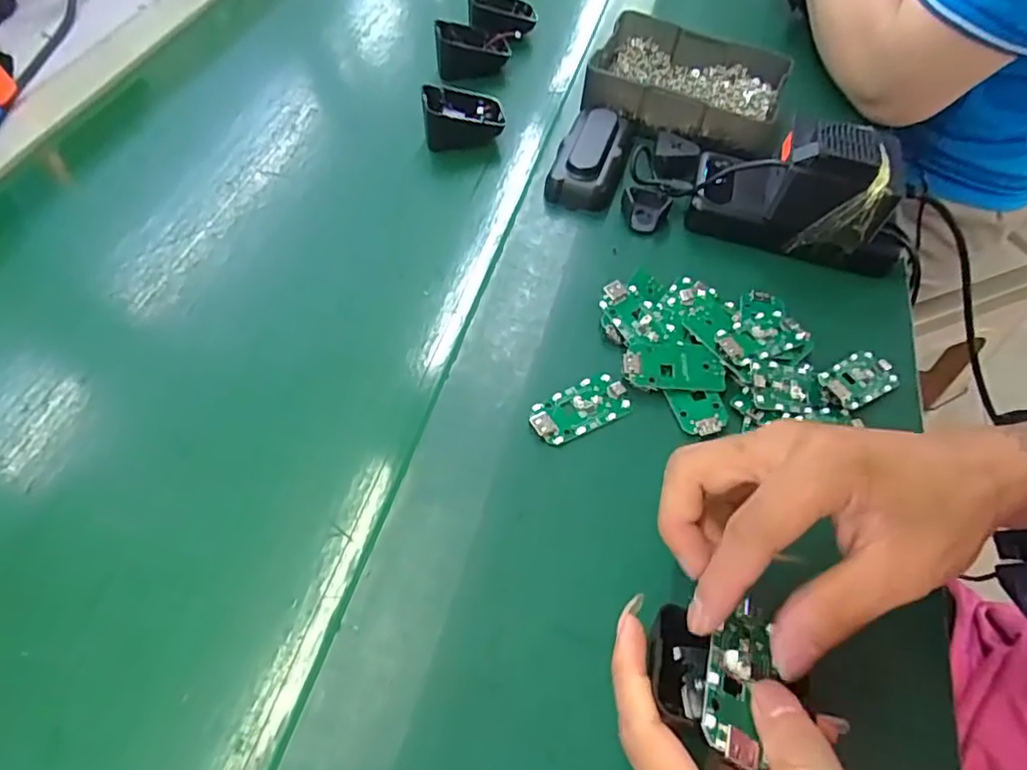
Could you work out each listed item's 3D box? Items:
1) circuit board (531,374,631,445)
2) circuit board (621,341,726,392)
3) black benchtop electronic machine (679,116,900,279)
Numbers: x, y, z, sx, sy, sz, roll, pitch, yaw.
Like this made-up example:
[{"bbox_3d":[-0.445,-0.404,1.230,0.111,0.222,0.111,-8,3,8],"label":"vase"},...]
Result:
[{"bbox_3d":[0.040,0.014,0.359,0.062,0.006,0.031,-23,61,-15],"label":"circuit board"},{"bbox_3d":[0.100,-0.012,0.375,0.063,0.010,0.031,3,57,1],"label":"circuit board"},{"bbox_3d":[0.210,-0.146,0.424,0.152,0.070,0.071,20,59,11],"label":"black benchtop electronic machine"}]

